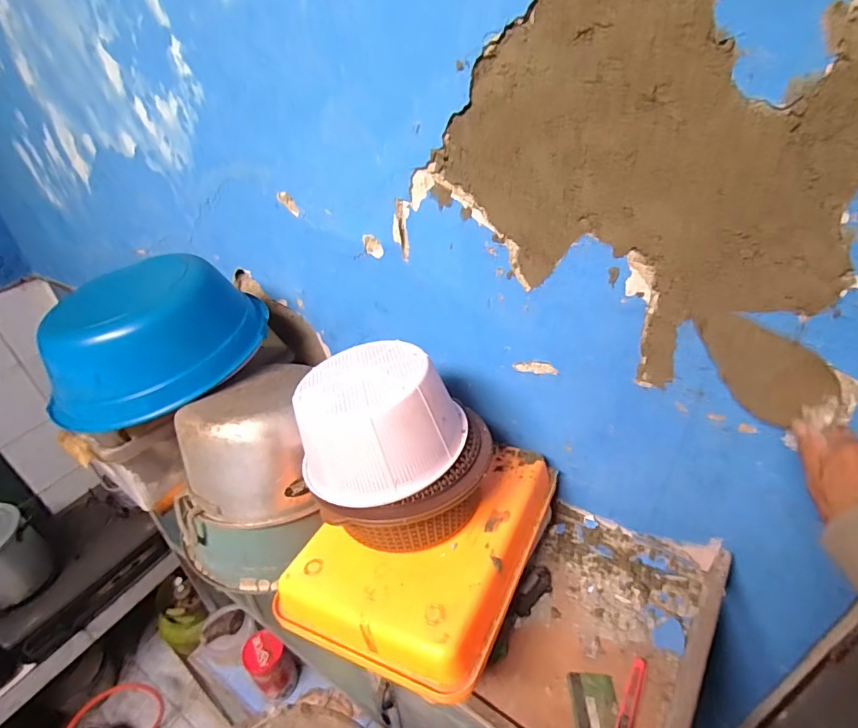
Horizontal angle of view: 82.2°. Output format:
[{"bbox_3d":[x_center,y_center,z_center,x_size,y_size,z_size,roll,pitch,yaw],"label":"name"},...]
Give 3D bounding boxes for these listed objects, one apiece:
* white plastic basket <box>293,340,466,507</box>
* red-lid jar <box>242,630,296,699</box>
[{"bbox_3d":[-0.055,0.058,0.576,0.197,0.110,0.182,-12,38,-10],"label":"white plastic basket"},{"bbox_3d":[-0.398,0.739,1.221,0.097,0.183,0.107,-33,46,-33],"label":"red-lid jar"}]

